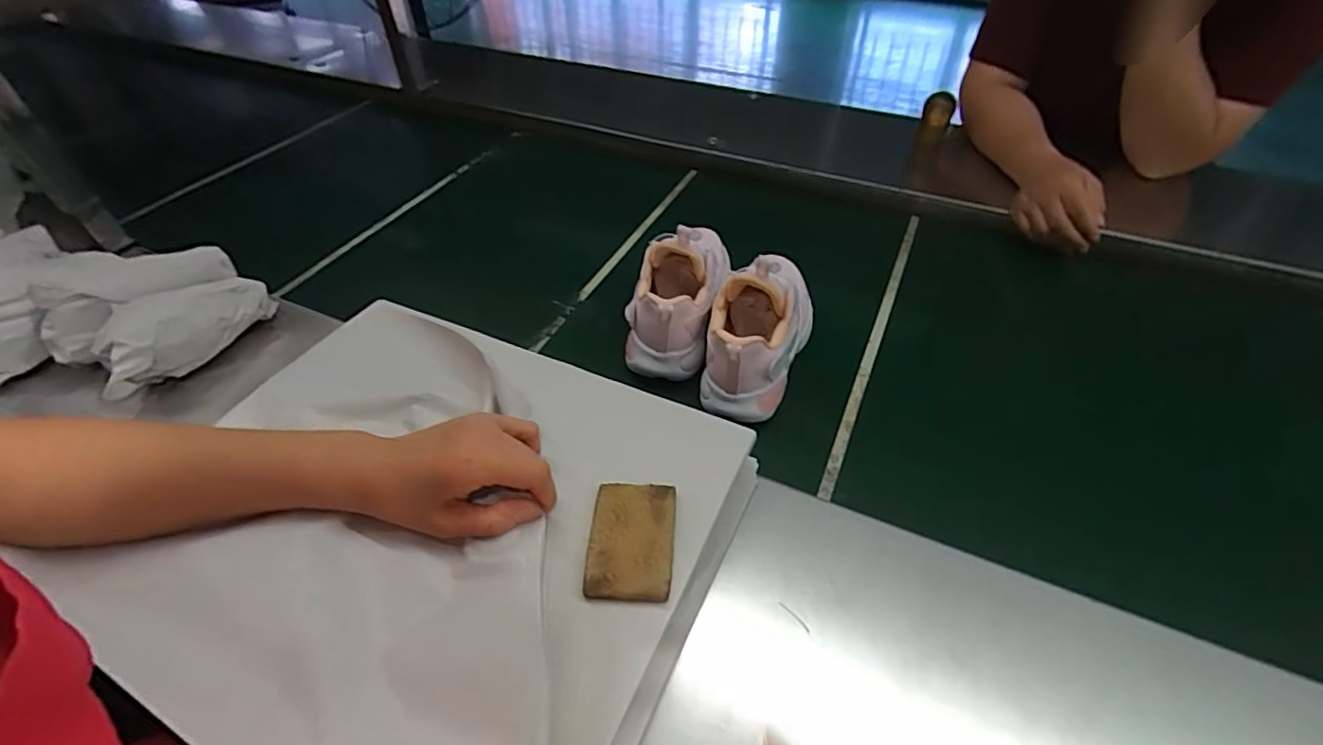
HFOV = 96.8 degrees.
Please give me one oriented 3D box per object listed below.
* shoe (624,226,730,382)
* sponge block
[{"bbox_3d":[0.022,-0.098,0.594,0.072,0.106,0.198,12,48,12],"label":"shoe"},{"bbox_3d":[-0.018,0.100,0.354,0.049,0.008,0.072,2,47,3],"label":"sponge block"}]

